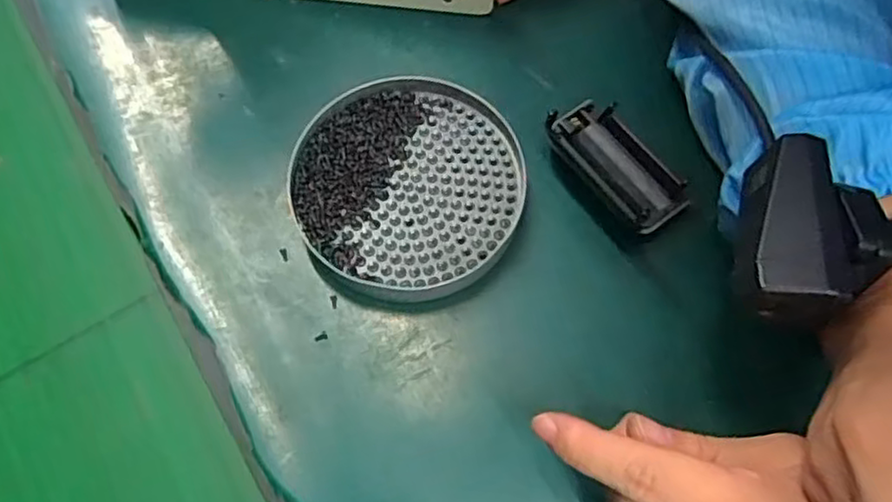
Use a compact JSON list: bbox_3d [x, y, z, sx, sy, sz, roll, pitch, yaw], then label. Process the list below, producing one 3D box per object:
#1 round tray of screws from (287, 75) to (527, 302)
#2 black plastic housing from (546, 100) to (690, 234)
[{"bbox_3d":[-0.019,-0.033,0.348,0.108,0.020,0.113,-1,69,1],"label":"round tray of screws"},{"bbox_3d":[0.087,-0.045,0.357,0.039,0.010,0.078,-33,72,-11],"label":"black plastic housing"}]

